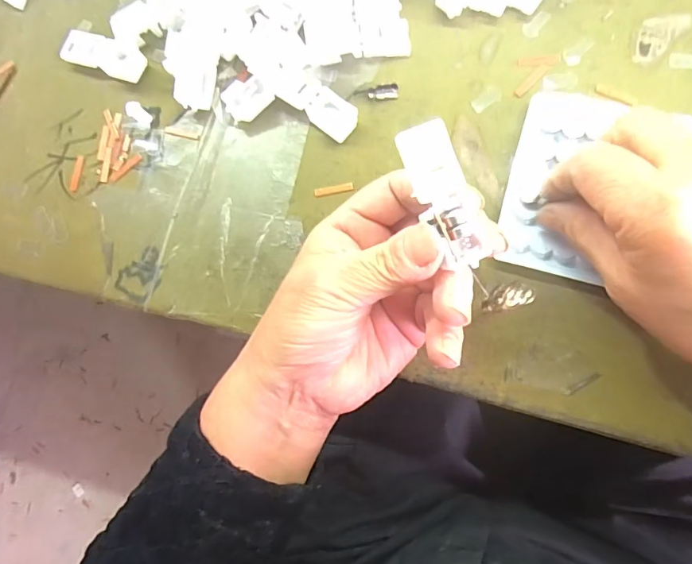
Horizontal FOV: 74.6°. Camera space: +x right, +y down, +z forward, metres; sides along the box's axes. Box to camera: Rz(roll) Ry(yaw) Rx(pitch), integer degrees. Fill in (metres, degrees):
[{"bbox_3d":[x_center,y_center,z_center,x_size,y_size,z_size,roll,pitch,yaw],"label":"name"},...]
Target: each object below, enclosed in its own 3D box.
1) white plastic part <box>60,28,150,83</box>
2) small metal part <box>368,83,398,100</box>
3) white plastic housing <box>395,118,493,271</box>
[{"bbox_3d":[-0.149,-0.140,0.281,0.055,0.010,0.021,23,86,9],"label":"white plastic part"},{"bbox_3d":[0.021,-0.110,0.260,0.017,0.004,0.010,-4,82,6],"label":"small metal part"},{"bbox_3d":[0.038,-0.033,0.175,0.022,0.010,0.056,-26,98,3],"label":"white plastic housing"}]

